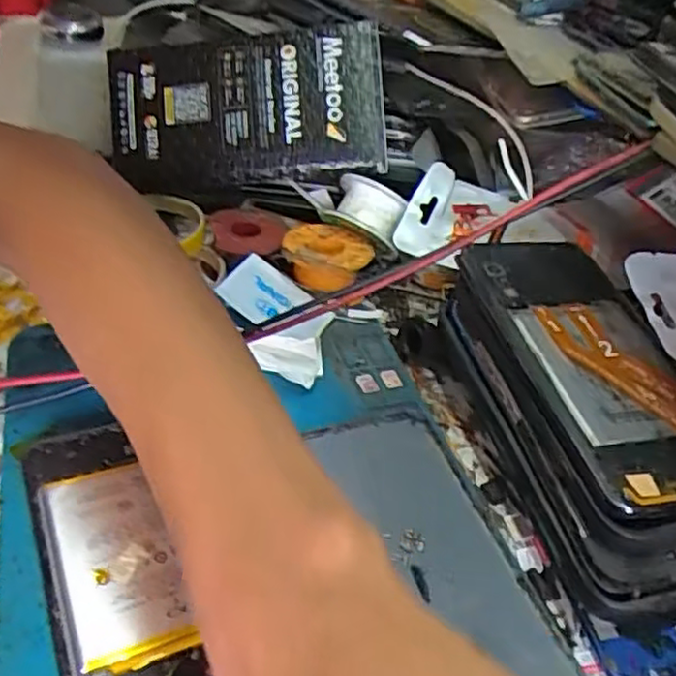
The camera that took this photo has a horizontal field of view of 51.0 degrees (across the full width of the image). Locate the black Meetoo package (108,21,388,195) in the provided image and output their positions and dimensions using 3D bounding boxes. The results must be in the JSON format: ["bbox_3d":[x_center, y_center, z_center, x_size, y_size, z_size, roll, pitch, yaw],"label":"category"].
[{"bbox_3d":[-0.061,-0.148,0.450,0.173,0.096,0.017,-5,-5,7],"label":"black Meetoo package"}]

